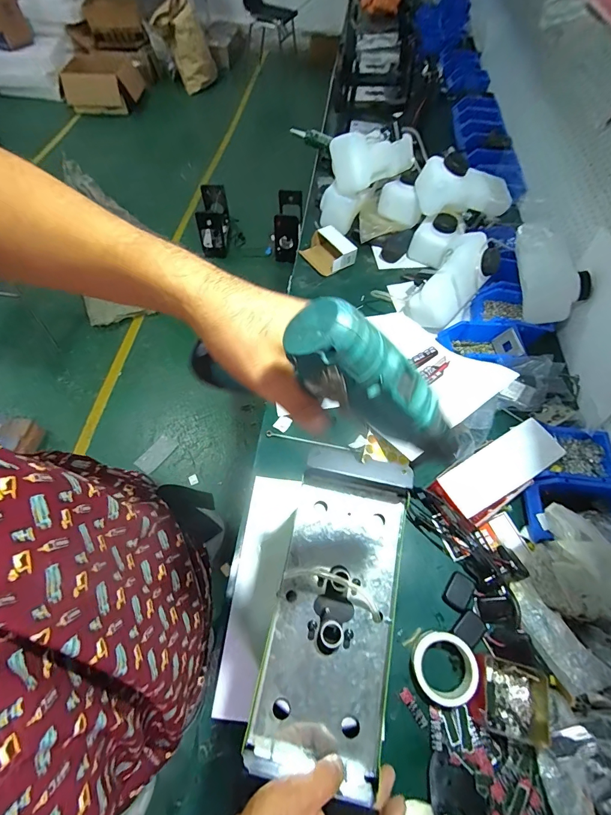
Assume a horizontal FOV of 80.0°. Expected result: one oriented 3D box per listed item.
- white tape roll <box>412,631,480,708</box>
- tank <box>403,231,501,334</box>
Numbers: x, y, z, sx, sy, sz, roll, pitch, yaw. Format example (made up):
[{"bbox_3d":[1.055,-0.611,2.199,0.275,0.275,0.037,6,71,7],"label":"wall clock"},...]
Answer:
[{"bbox_3d":[0.224,0.419,0.588,0.097,0.026,0.098,1,61,-2],"label":"white tape roll"},{"bbox_3d":[0.384,-0.332,0.956,0.140,0.111,0.277,40,90,18],"label":"tank"}]

